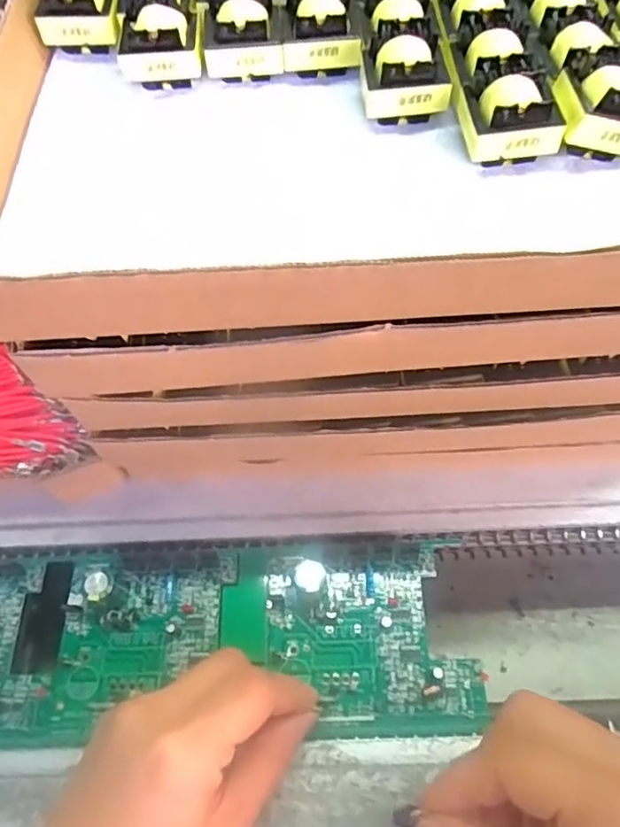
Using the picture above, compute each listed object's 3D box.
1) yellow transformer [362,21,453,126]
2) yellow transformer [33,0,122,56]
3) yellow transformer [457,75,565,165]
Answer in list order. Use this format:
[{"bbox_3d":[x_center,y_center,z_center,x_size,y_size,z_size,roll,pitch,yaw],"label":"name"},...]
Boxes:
[{"bbox_3d":[0.040,-0.141,0.253,0.034,0.028,0.031,-3,61,2],"label":"yellow transformer"},{"bbox_3d":[-0.106,-0.188,0.281,0.036,0.028,0.028,-2,61,2],"label":"yellow transformer"},{"bbox_3d":[0.078,-0.116,0.236,0.037,0.027,0.026,-2,61,2],"label":"yellow transformer"}]

